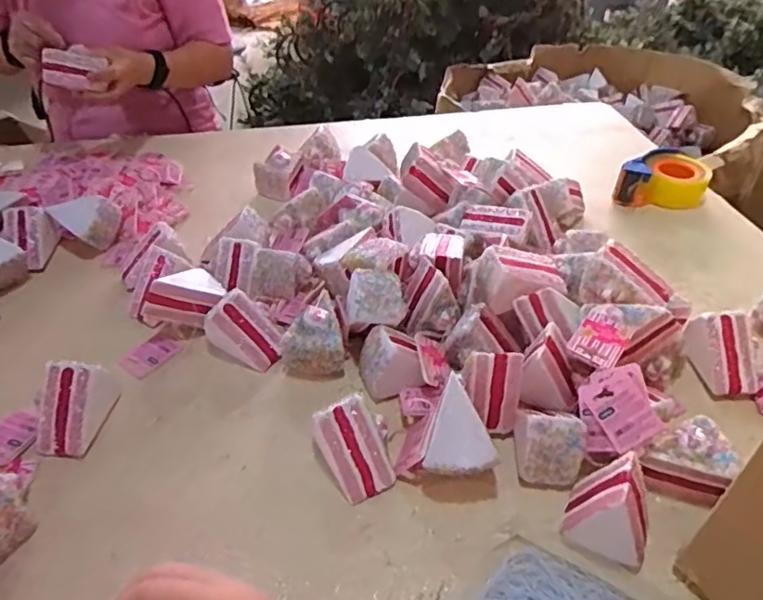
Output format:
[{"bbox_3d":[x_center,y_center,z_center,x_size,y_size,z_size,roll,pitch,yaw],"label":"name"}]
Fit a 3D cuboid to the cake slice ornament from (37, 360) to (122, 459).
[{"bbox_3d":[-0.305,0.103,0.570,0.058,0.058,0.076,6,41,8],"label":"cake slice ornament"}]

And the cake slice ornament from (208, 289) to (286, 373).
[{"bbox_3d":[-0.147,0.035,0.654,0.076,0.062,0.052,15,43,17],"label":"cake slice ornament"}]

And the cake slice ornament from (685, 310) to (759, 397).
[{"bbox_3d":[0.370,0.058,0.630,0.066,0.058,0.073,3,41,4],"label":"cake slice ornament"}]

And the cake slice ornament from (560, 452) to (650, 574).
[{"bbox_3d":[0.190,0.170,0.477,0.067,0.082,0.064,20,44,22],"label":"cake slice ornament"}]

